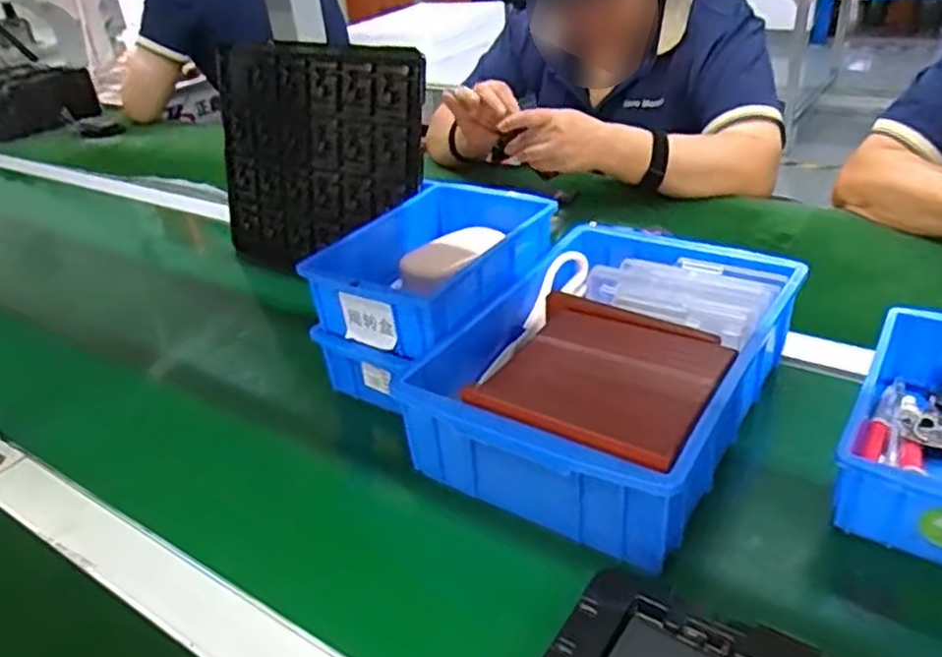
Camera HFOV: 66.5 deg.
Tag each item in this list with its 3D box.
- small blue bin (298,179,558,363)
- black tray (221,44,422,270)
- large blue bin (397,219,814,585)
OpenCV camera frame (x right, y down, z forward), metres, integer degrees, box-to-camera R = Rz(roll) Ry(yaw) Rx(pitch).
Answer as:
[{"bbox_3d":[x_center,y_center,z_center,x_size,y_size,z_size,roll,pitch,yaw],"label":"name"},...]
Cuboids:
[{"bbox_3d":[-0.026,-0.060,0.618,0.134,0.059,0.208,16,38,32],"label":"small blue bin"},{"bbox_3d":[-0.180,-0.182,0.794,0.306,0.242,0.023,15,17,30],"label":"black tray"},{"bbox_3d":[0.114,0.033,0.559,0.198,0.106,0.295,16,41,31],"label":"large blue bin"}]

